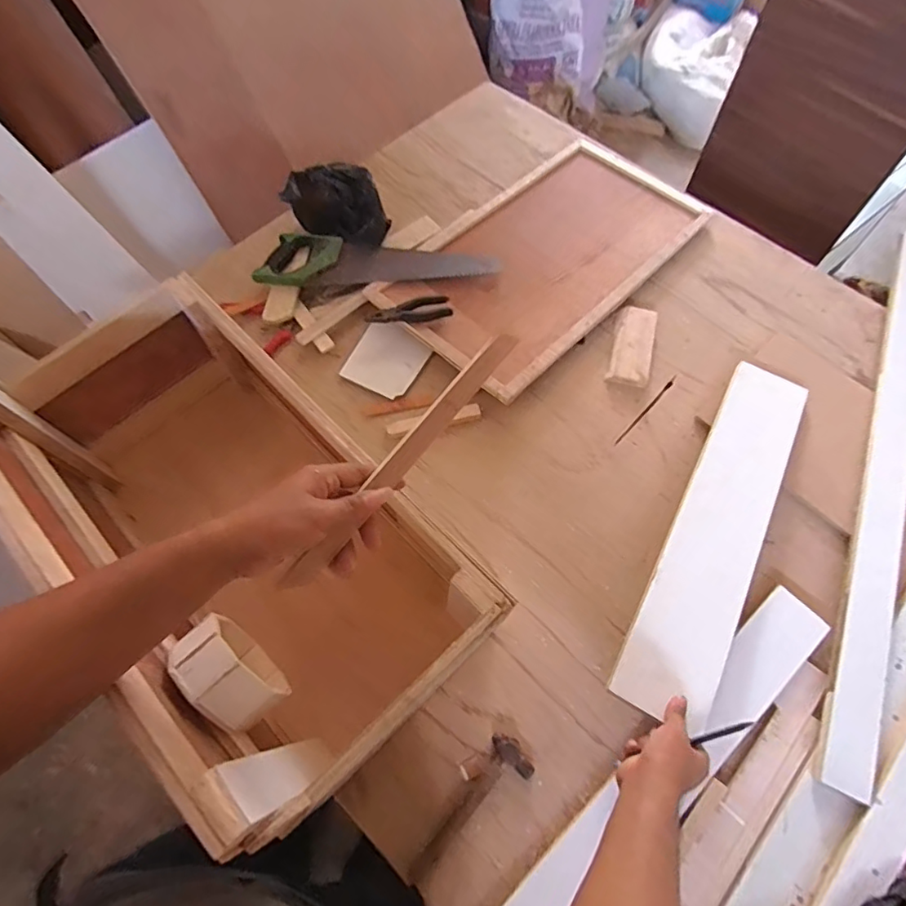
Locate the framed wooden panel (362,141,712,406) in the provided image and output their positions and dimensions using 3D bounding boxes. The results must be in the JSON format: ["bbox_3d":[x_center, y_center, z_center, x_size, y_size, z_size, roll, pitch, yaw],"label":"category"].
[{"bbox_3d":[0.177,-0.381,1.047,0.346,0.042,0.626,41,71,18],"label":"framed wooden panel"}]

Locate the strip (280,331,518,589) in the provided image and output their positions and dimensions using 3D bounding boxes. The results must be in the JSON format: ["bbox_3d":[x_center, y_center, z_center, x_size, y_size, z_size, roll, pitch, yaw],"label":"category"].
[{"bbox_3d":[-0.044,0.003,0.498,0.022,0.014,0.300,37,79,17],"label":"strip"}]

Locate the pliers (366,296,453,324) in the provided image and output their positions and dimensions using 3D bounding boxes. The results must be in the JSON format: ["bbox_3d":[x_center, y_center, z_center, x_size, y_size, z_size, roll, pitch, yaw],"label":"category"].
[{"bbox_3d":[-0.077,-0.251,0.949,0.145,0.019,0.047,-10,65,-4],"label":"pliers"}]

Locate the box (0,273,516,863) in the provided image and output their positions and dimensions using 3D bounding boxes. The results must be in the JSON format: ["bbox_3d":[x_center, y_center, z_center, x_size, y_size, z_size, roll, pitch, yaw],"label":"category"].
[{"bbox_3d":[-0.258,0.072,0.664,0.302,0.363,0.616,-40,70,-17],"label":"box"}]

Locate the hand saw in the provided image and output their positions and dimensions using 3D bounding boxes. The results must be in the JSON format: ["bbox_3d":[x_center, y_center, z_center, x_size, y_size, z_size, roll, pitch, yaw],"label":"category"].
[{"bbox_3d":[-0.135,-0.351,1.015,0.430,0.034,0.108,1,64,1],"label":"hand saw"}]

